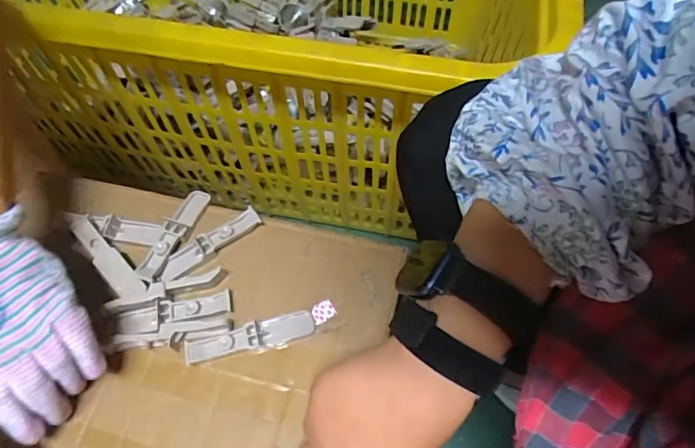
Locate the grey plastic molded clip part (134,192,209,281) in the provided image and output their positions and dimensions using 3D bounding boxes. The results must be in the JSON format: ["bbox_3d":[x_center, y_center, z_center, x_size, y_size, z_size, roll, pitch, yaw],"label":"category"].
[{"bbox_3d":[-0.154,0.007,0.439,0.022,0.016,0.095,16,61,10],"label":"grey plastic molded clip part"}]

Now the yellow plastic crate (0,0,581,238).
[{"bbox_3d":[-0.152,-0.334,0.769,0.813,0.386,0.612,10,60,7],"label":"yellow plastic crate"}]

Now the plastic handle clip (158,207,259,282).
[{"bbox_3d":[-0.121,0.016,0.431,0.094,0.010,0.020,-32,64,-17],"label":"plastic handle clip"}]

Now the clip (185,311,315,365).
[{"bbox_3d":[-0.075,0.089,0.387,0.098,0.009,0.021,-15,61,-8],"label":"clip"}]

